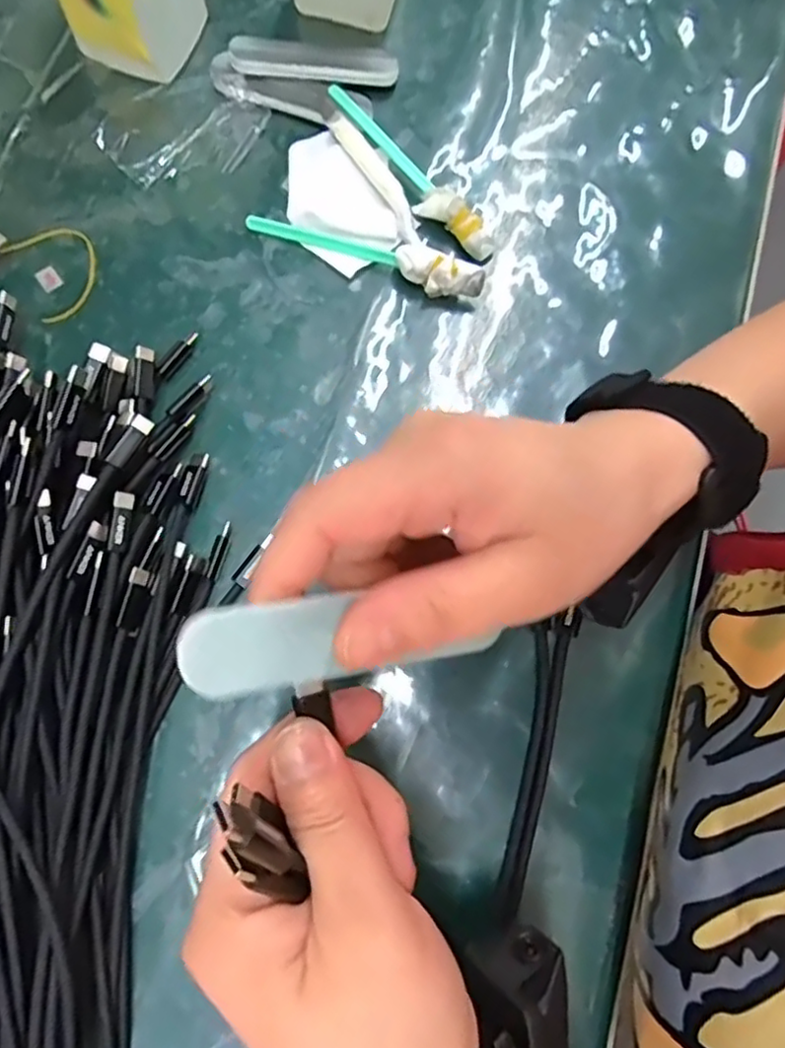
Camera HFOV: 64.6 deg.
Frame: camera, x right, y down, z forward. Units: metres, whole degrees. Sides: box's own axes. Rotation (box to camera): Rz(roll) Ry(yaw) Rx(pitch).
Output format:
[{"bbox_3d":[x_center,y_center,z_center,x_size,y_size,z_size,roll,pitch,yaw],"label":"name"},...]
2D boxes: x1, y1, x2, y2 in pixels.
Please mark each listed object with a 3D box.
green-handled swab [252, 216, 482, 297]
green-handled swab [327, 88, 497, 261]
[{"bbox_3d":[-0.012,-0.137,0.304,0.118,0.015,0.021,22,78,3],"label":"green-handled swab"},{"bbox_3d":[0.006,-0.179,0.317,0.019,0.011,0.119,-43,82,-9],"label":"green-handled swab"}]

